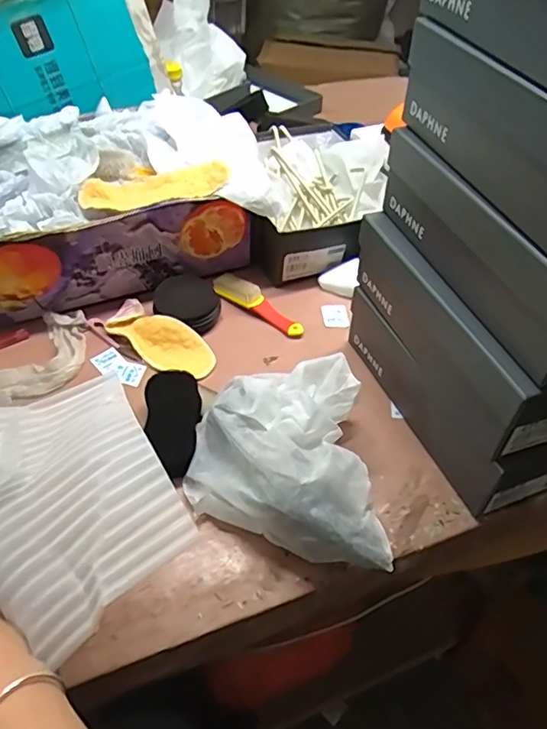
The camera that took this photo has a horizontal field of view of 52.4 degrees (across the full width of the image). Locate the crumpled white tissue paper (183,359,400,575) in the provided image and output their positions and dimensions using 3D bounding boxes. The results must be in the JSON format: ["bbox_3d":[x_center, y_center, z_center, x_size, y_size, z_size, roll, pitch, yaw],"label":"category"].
[{"bbox_3d":[0.005,0.104,0.573,0.183,0.084,0.211,-1,47,-3],"label":"crumpled white tissue paper"}]

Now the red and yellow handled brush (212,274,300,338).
[{"bbox_3d":[-0.029,-0.087,0.807,0.049,0.030,0.162,-33,57,-29],"label":"red and yellow handled brush"}]

